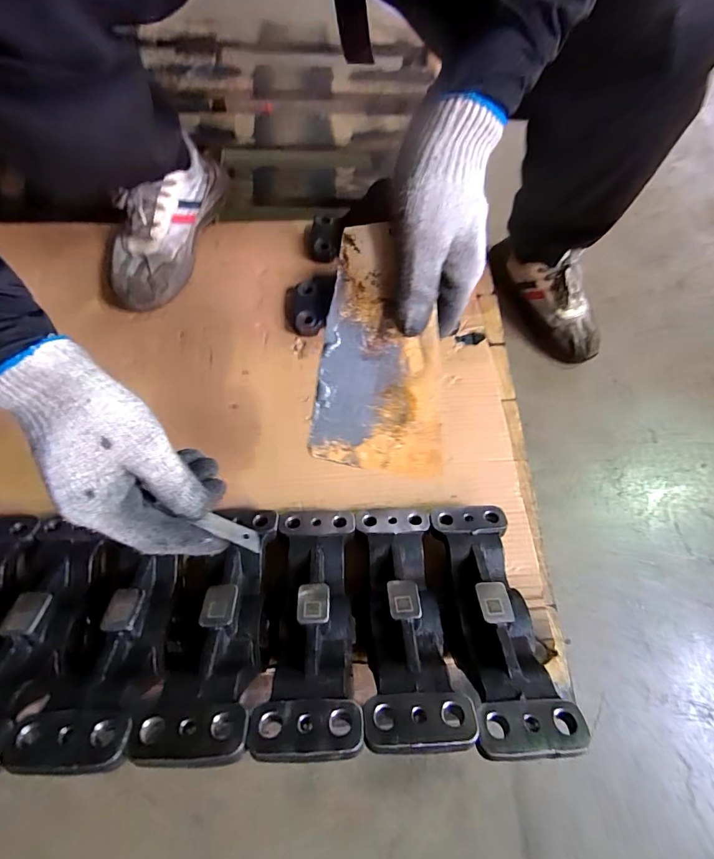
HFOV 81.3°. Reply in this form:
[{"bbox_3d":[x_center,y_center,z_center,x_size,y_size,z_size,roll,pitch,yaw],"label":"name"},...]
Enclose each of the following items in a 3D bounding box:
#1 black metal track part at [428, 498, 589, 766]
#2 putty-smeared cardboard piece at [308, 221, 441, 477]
[{"bbox_3d":[0.123,0.173,0.391,0.081,0.059,0.225,-1,40,-2],"label":"black metal track part"},{"bbox_3d":[0.022,-0.055,0.316,0.099,0.005,0.177,9,101,6],"label":"putty-smeared cardboard piece"}]

